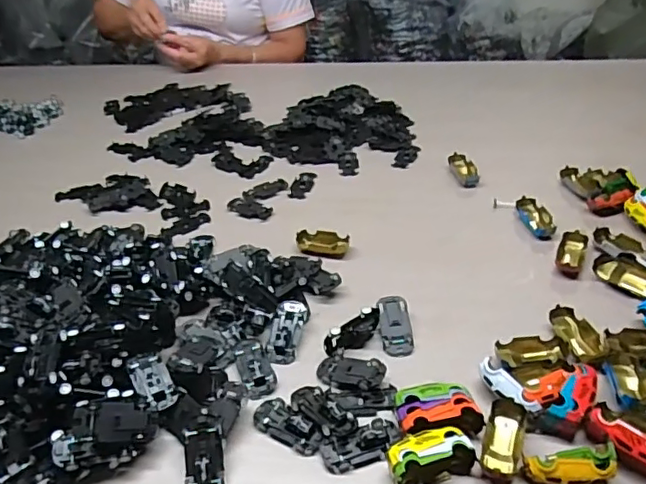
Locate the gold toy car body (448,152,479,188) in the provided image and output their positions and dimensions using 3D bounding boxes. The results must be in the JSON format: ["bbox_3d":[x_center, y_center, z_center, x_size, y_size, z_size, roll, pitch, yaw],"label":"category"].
[{"bbox_3d":[0.199,-0.103,0.780,0.029,0.018,0.059,-11,37,-7],"label":"gold toy car body"}]

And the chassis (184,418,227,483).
[{"bbox_3d":[-0.094,0.174,0.443,0.030,0.017,0.062,-9,61,-4],"label":"chassis"}]

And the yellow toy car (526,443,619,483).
[{"bbox_3d":[0.187,0.173,0.413,0.065,0.029,0.026,-7,37,-2],"label":"yellow toy car"}]

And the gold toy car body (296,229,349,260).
[{"bbox_3d":[0.000,0.002,0.669,0.063,0.018,0.036,2,37,10],"label":"gold toy car body"}]

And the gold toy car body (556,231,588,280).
[{"bbox_3d":[0.280,0.012,0.626,0.027,0.018,0.058,14,41,23],"label":"gold toy car body"}]

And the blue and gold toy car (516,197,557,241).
[{"bbox_3d":[0.262,-0.031,0.683,0.028,0.016,0.063,-9,37,-4],"label":"blue and gold toy car"}]

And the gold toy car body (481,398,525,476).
[{"bbox_3d":[0.144,0.158,0.442,0.029,0.025,0.066,9,39,19],"label":"gold toy car body"}]

